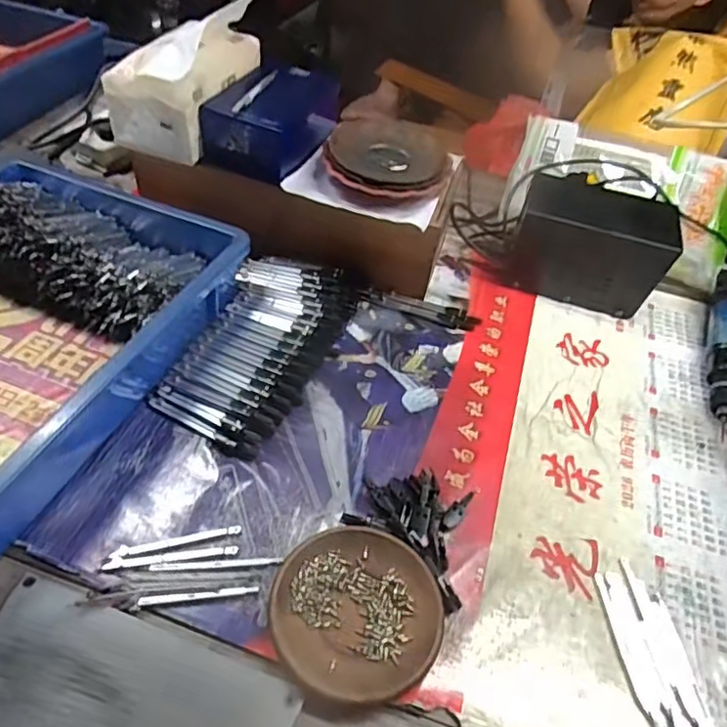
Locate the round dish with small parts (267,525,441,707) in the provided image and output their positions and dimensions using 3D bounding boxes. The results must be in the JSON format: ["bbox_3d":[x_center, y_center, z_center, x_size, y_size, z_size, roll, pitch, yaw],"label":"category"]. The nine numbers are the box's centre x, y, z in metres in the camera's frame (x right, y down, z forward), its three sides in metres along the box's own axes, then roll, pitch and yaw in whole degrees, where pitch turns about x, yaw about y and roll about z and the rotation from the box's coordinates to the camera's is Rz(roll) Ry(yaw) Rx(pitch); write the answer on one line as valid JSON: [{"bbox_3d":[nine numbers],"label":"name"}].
[{"bbox_3d":[-0.004,0.169,0.400,0.111,0.016,0.114,4,46,-4],"label":"round dish with small parts"}]

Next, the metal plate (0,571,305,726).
[{"bbox_3d":[-0.146,0.204,0.347,0.198,0.007,0.096,19,47,8],"label":"metal plate"}]

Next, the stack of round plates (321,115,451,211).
[{"bbox_3d":[0.025,-0.209,0.604,0.123,0.034,0.127,15,48,6],"label":"stack of round plates"}]

